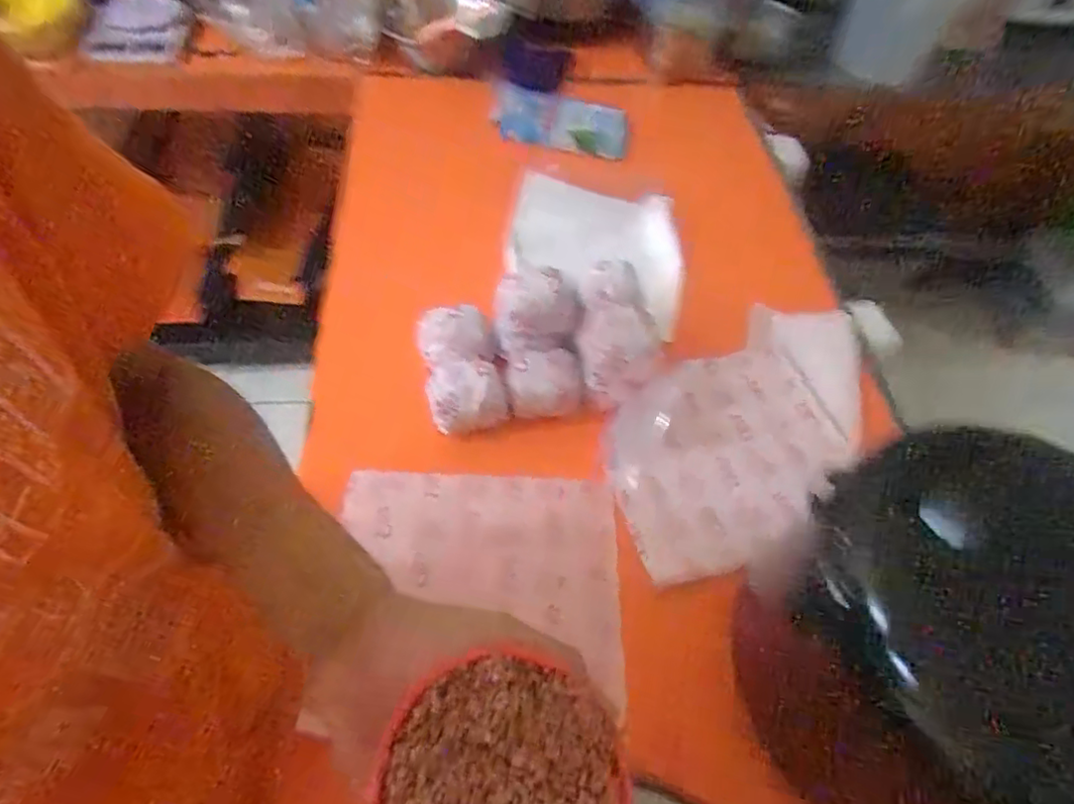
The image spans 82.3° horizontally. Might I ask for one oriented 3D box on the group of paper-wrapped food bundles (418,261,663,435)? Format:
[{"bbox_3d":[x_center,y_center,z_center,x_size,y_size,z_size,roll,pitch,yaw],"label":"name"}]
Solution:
[{"bbox_3d":[-0.005,-0.064,0.698,0.246,0.107,0.155,-10,56,-12],"label":"group of paper-wrapped food bundles"}]

